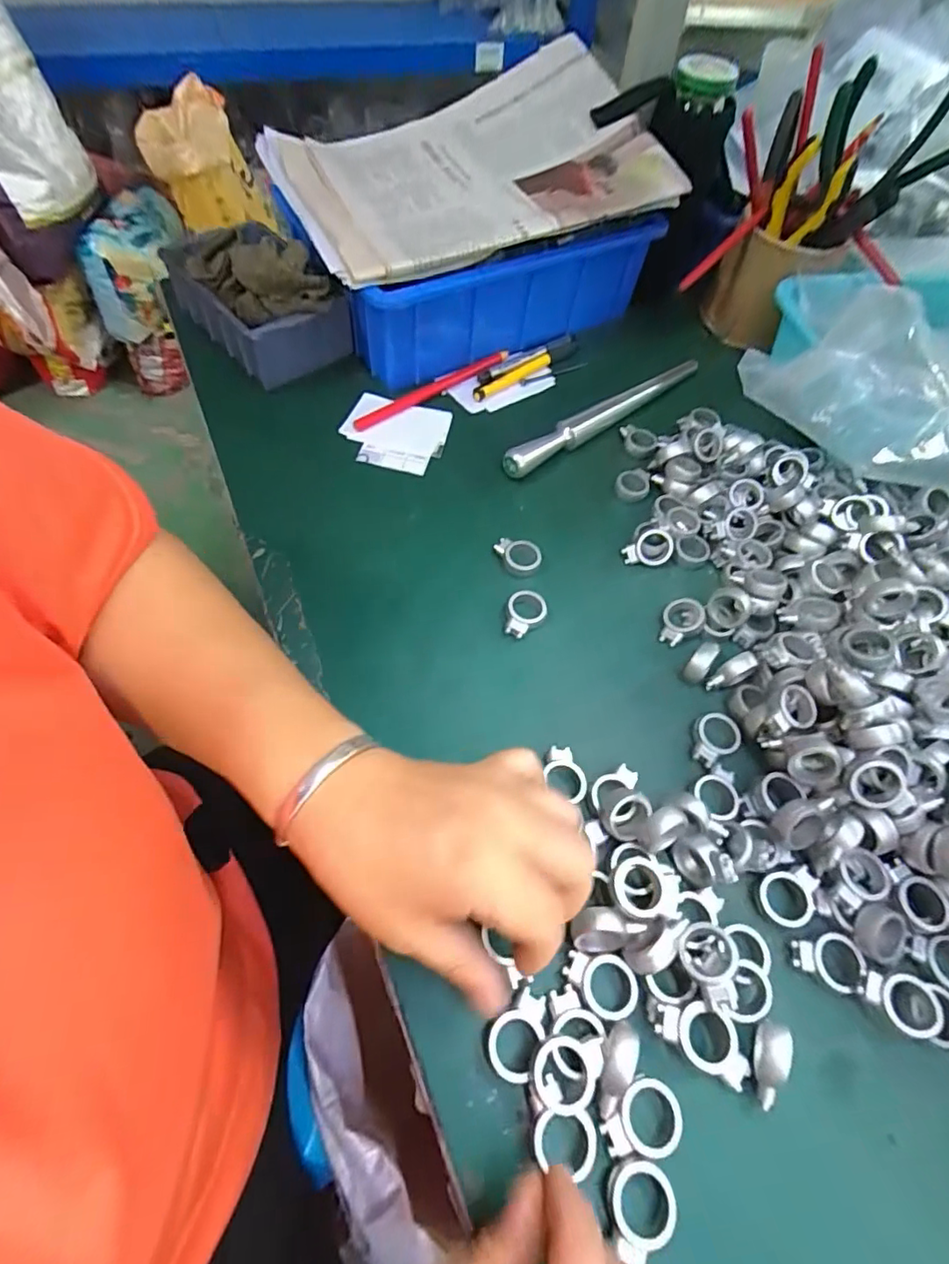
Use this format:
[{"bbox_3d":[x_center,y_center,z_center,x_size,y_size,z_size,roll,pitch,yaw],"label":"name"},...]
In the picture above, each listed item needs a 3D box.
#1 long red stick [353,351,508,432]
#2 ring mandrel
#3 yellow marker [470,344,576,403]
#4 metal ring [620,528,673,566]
[{"bbox_3d":[-0.033,-0.203,0.457,0.155,0.009,0.012,-33,67,-22],"label":"long red stick"},{"bbox_3d":[0.114,-0.184,0.450,0.225,0.021,0.017,-34,67,-22],"label":"ring mandrel"},{"bbox_3d":[0.047,-0.233,0.485,0.123,0.010,0.014,-36,68,-23],"label":"yellow marker"},{"bbox_3d":[0.122,-0.060,0.387,0.035,0.004,0.025,1,104,3],"label":"metal ring"}]

